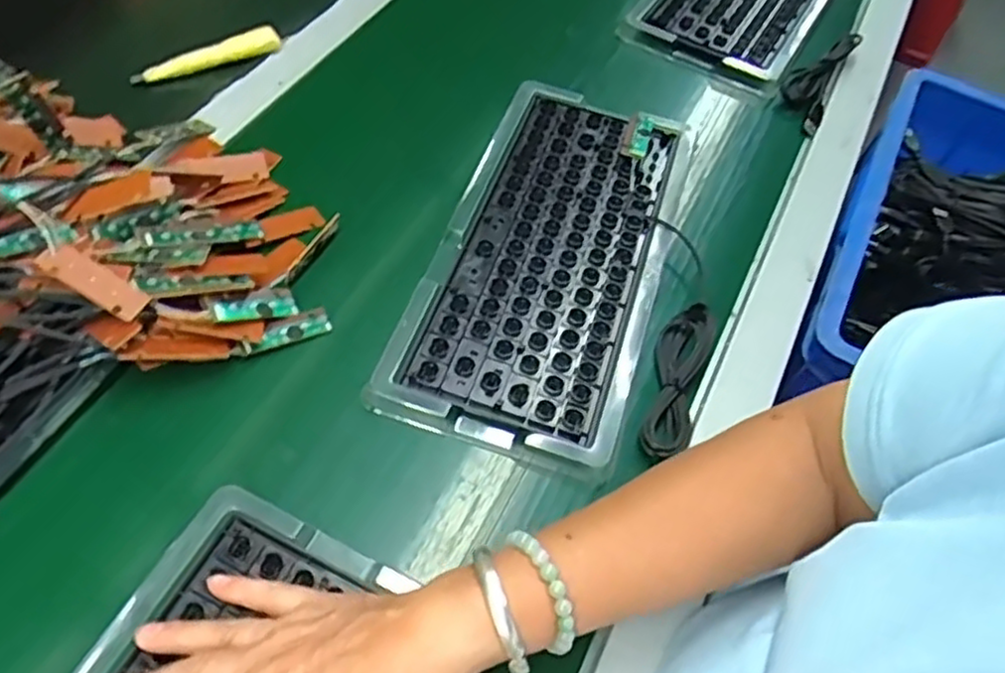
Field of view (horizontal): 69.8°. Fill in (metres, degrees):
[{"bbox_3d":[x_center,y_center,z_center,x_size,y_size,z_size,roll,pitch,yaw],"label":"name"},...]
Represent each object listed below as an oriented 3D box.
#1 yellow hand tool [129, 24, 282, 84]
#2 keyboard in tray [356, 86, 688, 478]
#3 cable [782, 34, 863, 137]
[{"bbox_3d":[-0.248,-0.235,0.604,0.122,0.017,0.014,-23,60,-16],"label":"yellow hand tool"},{"bbox_3d":[0.036,-0.065,0.516,0.147,0.020,0.316,16,58,9],"label":"keyboard in tray"},{"bbox_3d":[0.284,-0.233,0.657,0.043,0.029,0.142,26,60,15],"label":"cable"}]

